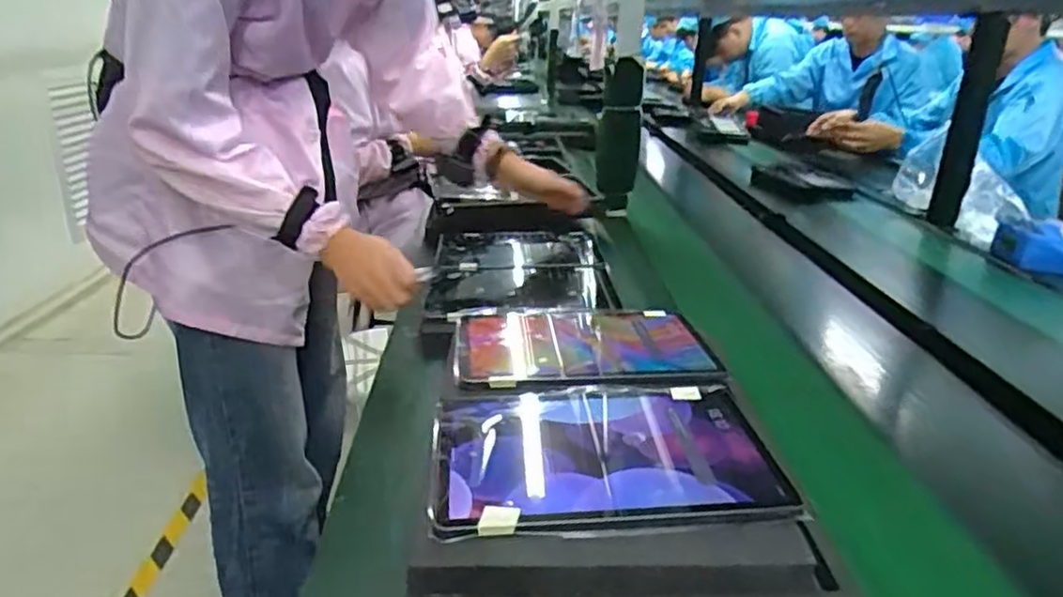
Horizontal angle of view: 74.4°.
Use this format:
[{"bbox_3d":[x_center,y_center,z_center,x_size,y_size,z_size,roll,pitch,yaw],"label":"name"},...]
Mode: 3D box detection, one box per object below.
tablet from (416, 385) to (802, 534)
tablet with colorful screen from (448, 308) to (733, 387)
[{"bbox_3d":[0.054,0.118,0.544,0.259,0.010,0.171,-1,25,-5],"label":"tablet"},{"bbox_3d":[0.052,0.045,0.717,0.251,0.011,0.179,0,22,-2],"label":"tablet with colorful screen"}]

